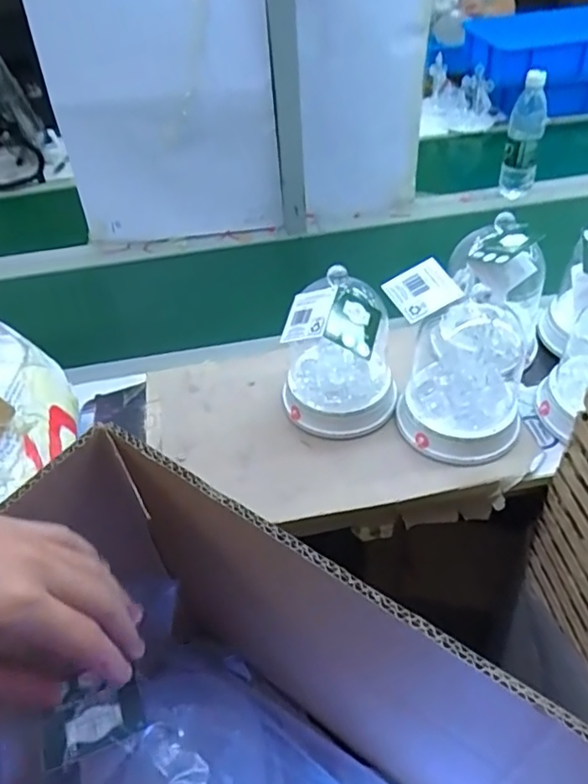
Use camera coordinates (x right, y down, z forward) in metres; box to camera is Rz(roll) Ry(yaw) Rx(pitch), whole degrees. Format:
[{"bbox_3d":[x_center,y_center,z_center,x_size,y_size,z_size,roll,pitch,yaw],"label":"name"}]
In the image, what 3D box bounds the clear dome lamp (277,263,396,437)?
[{"bbox_3d":[0.057,-0.054,0.754,0.147,0.190,0.137,1,45,7],"label":"clear dome lamp"}]

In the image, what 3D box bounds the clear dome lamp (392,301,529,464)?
[{"bbox_3d":[0.207,-0.015,0.731,0.150,0.137,0.152,13,47,18],"label":"clear dome lamp"}]

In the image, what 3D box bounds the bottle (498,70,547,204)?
[{"bbox_3d":[0.440,-0.483,1.142,0.067,0.225,0.053,22,51,25],"label":"bottle"}]

